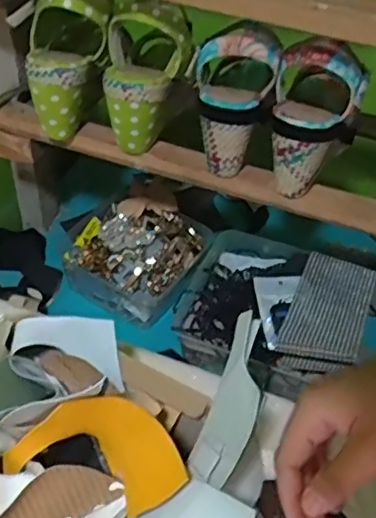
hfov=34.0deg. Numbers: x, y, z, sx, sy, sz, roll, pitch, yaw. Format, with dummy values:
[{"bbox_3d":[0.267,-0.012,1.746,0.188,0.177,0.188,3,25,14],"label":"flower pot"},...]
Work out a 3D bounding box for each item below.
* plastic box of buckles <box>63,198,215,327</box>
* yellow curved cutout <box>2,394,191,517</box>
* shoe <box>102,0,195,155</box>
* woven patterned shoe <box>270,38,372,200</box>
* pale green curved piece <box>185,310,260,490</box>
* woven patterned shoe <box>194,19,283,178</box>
[{"bbox_3d":[-0.067,-0.008,0.822,0.159,0.058,0.152,24,50,16],"label":"plastic box of buckles"},{"bbox_3d":[-0.056,0.127,0.413,0.115,0.022,0.069,23,92,7],"label":"yellow curved cutout"},{"bbox_3d":[-0.042,-0.176,0.608,0.083,0.133,0.070,5,47,0],"label":"shoe"},{"bbox_3d":[0.116,-0.130,0.575,0.078,0.135,0.070,12,47,7],"label":"woven patterned shoe"},{"bbox_3d":[0.034,0.099,0.443,0.008,0.058,0.123,28,72,-24],"label":"pale green curved piece"},{"bbox_3d":[0.045,-0.162,0.586,0.076,0.150,0.081,4,47,-1],"label":"woven patterned shoe"}]

